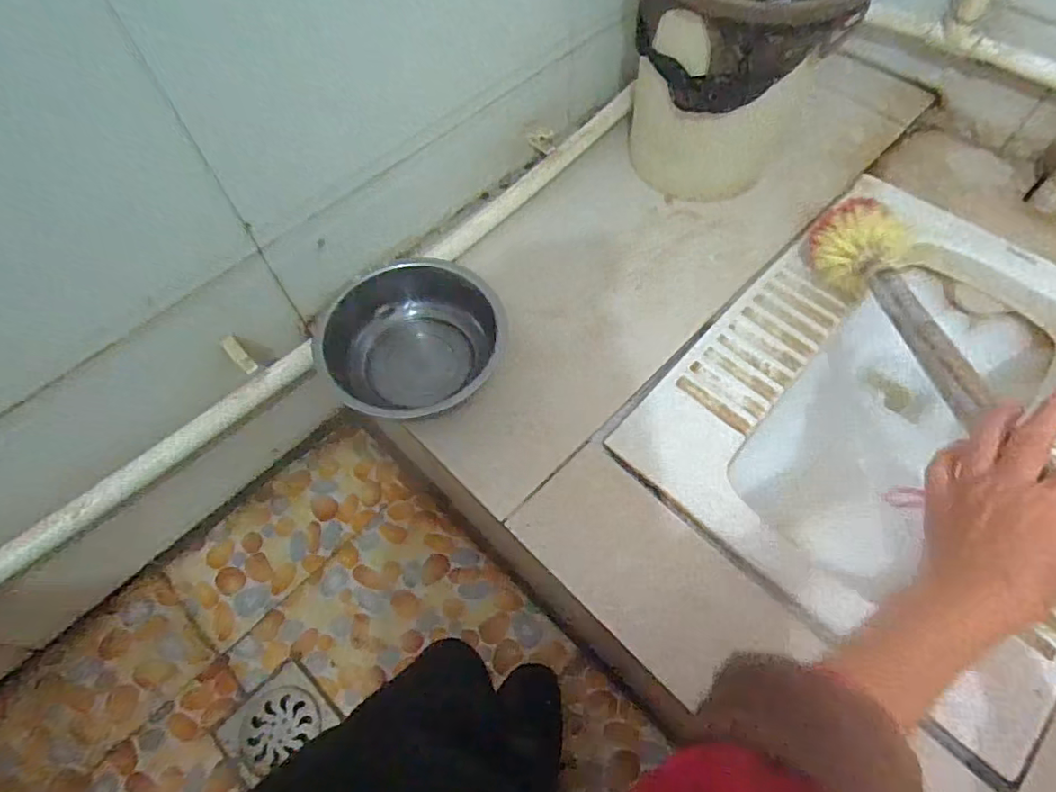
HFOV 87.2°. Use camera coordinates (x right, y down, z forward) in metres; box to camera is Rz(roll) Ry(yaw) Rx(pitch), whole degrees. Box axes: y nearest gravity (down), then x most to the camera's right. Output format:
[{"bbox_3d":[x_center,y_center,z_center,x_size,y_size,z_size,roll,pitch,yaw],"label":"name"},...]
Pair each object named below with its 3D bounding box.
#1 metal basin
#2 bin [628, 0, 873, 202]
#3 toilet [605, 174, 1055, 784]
[{"bbox_3d":[-0.116,-0.053,0.573,0.191,0.067,0.166,-27,64,-13],"label":"metal basin"},{"bbox_3d":[0.227,-0.372,0.645,0.212,0.244,0.217,15,62,9],"label":"bin"},{"bbox_3d":[0.404,0.037,0.634,0.394,0.160,0.532,40,69,21],"label":"toilet"}]

